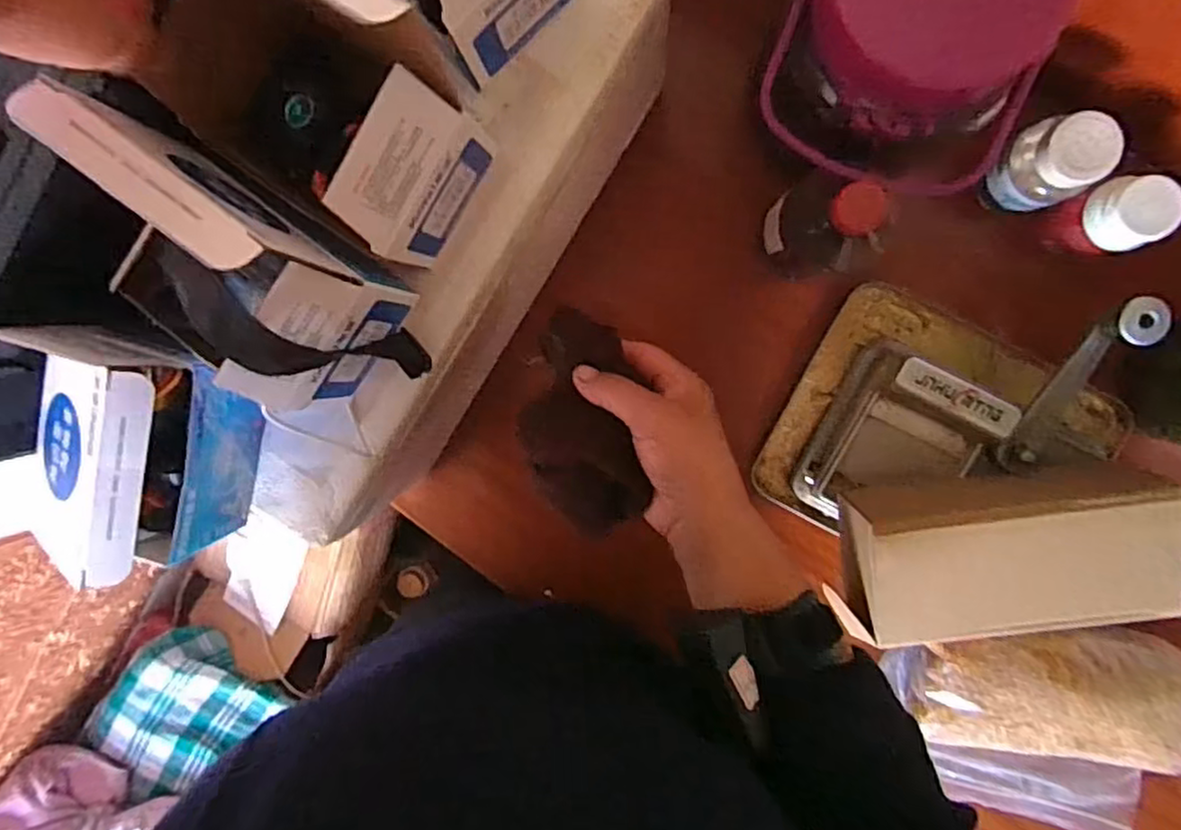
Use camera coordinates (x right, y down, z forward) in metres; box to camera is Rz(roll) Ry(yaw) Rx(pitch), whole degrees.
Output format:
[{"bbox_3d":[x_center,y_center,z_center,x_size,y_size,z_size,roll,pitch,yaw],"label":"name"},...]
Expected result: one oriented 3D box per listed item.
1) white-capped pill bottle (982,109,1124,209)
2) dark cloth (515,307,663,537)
[{"bbox_3d":[0.314,-0.173,0.469,0.051,0.096,0.054,-20,95,7],"label":"white-capped pill bottle"},{"bbox_3d":[-0.007,0.007,0.397,0.070,0.039,0.131,-6,97,6],"label":"dark cloth"}]

